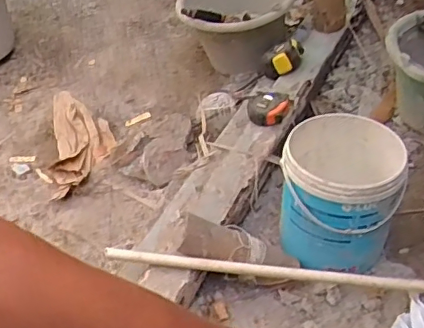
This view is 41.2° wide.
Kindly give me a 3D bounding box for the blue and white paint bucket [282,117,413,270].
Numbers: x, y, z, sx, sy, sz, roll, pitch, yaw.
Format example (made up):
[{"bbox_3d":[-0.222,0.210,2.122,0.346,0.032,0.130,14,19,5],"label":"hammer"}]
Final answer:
[{"bbox_3d":[0.202,0.033,0.877,0.174,0.161,0.200,10,46,18],"label":"blue and white paint bucket"}]

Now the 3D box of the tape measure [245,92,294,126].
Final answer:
[{"bbox_3d":[0.106,-0.099,1.040,0.082,0.039,0.064,-2,43,8],"label":"tape measure"}]

